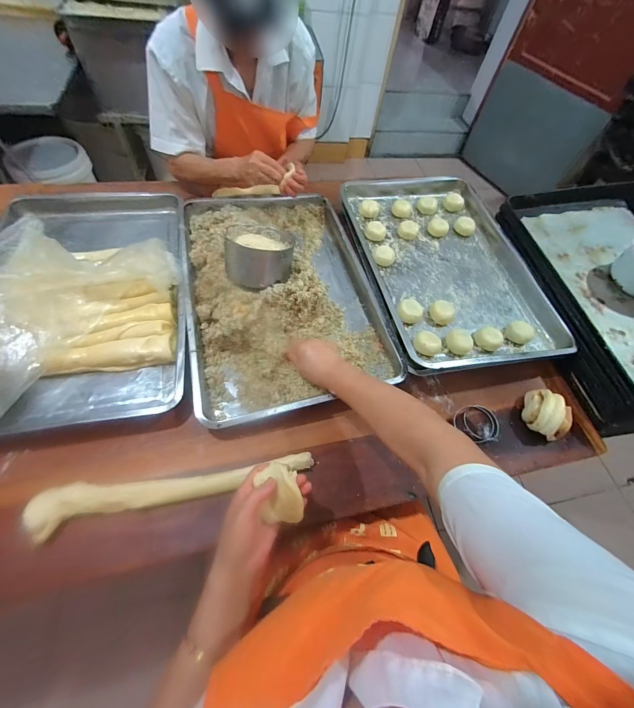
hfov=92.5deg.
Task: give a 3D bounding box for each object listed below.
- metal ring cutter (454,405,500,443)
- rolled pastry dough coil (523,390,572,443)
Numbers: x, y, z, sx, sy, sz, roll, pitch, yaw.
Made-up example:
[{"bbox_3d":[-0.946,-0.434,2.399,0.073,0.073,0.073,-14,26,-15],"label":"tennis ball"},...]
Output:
[{"bbox_3d":[0.309,0.135,0.583,0.080,0.027,0.074,3,60,-5],"label":"metal ring cutter"},{"bbox_3d":[0.446,0.118,0.593,0.073,0.049,0.080,1,63,-2],"label":"rolled pastry dough coil"}]

